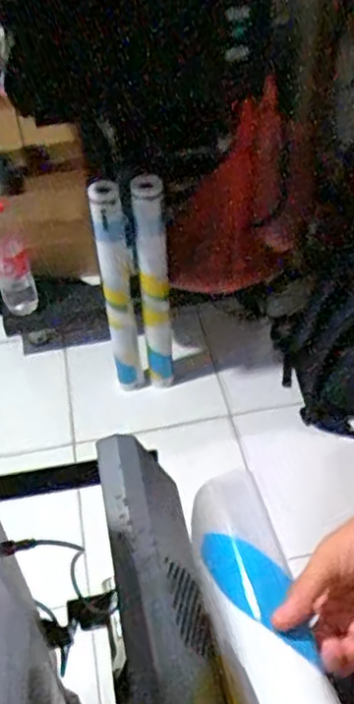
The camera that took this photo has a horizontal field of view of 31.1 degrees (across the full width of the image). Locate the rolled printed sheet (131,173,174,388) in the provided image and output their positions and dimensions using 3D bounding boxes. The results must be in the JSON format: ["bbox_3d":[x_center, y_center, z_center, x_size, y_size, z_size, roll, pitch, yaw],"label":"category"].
[{"bbox_3d":[-0.052,-0.136,1.494,0.075,0.587,0.078,-4,48,-3],"label":"rolled printed sheet"}]

